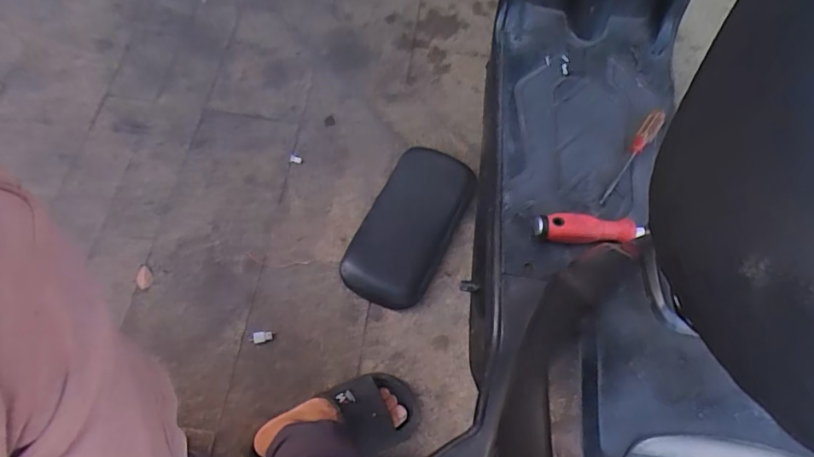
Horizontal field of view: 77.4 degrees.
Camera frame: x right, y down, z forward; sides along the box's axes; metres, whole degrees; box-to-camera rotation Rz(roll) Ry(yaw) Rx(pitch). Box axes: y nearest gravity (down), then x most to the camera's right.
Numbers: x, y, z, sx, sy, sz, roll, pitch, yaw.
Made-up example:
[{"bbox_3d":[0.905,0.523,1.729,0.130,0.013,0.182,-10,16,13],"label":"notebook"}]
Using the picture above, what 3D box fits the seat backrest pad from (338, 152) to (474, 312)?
[{"bbox_3d":[0.007,-0.009,0.976,0.164,0.060,0.334,25,66,7],"label":"seat backrest pad"}]

